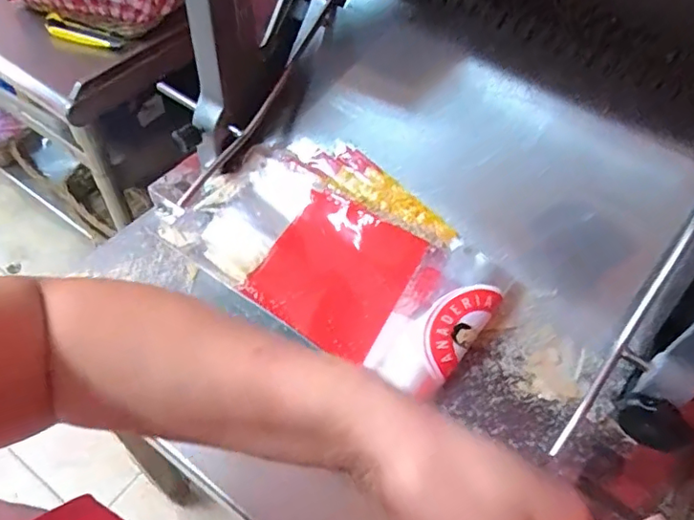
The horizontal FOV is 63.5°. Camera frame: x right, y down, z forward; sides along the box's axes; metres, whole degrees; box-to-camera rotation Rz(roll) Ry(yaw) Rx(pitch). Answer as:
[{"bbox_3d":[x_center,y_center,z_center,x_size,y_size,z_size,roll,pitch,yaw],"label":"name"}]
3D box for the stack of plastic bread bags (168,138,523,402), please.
[{"bbox_3d":[-0.010,-0.013,0.553,0.325,0.045,0.179,35,60,20],"label":"stack of plastic bread bags"}]

